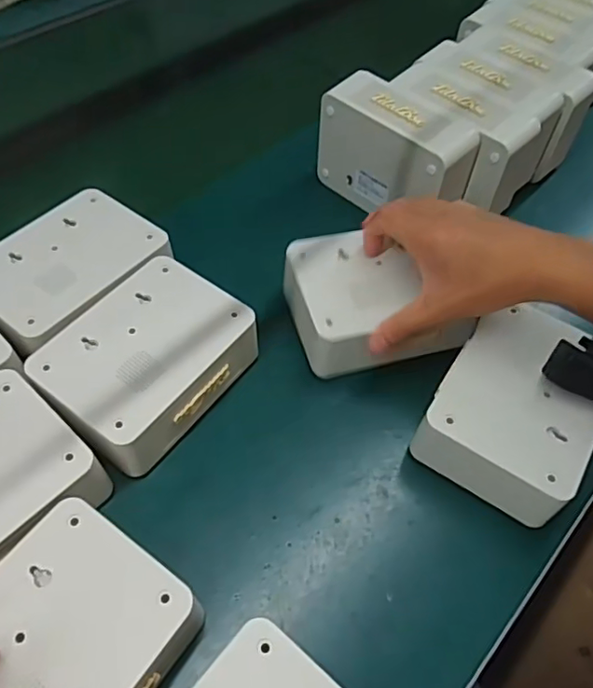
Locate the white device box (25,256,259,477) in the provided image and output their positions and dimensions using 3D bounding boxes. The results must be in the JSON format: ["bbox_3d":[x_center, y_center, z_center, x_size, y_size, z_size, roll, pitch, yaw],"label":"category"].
[{"bbox_3d":[-0.111,0.017,0.430,0.110,0.063,0.144,33,58,19],"label":"white device box"}]

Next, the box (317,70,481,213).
[{"bbox_3d":[0.089,-0.174,0.527,0.142,0.098,0.052,39,61,22],"label":"box"}]

